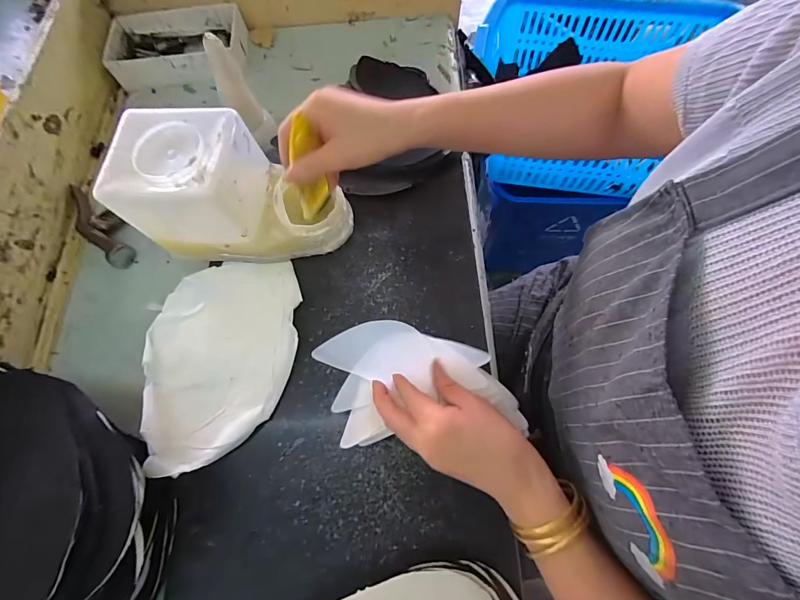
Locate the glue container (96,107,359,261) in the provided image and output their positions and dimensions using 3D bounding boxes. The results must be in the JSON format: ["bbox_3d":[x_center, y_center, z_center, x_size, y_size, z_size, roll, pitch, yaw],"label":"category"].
[{"bbox_3d":[-0.160,-0.111,0.382,0.206,0.112,0.110,-3,70,1],"label":"glue container"}]

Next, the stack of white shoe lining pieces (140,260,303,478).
[{"bbox_3d":[-0.183,0.056,0.382,0.148,0.019,0.210,2,70,3],"label":"stack of white shoe lining pieces"}]

